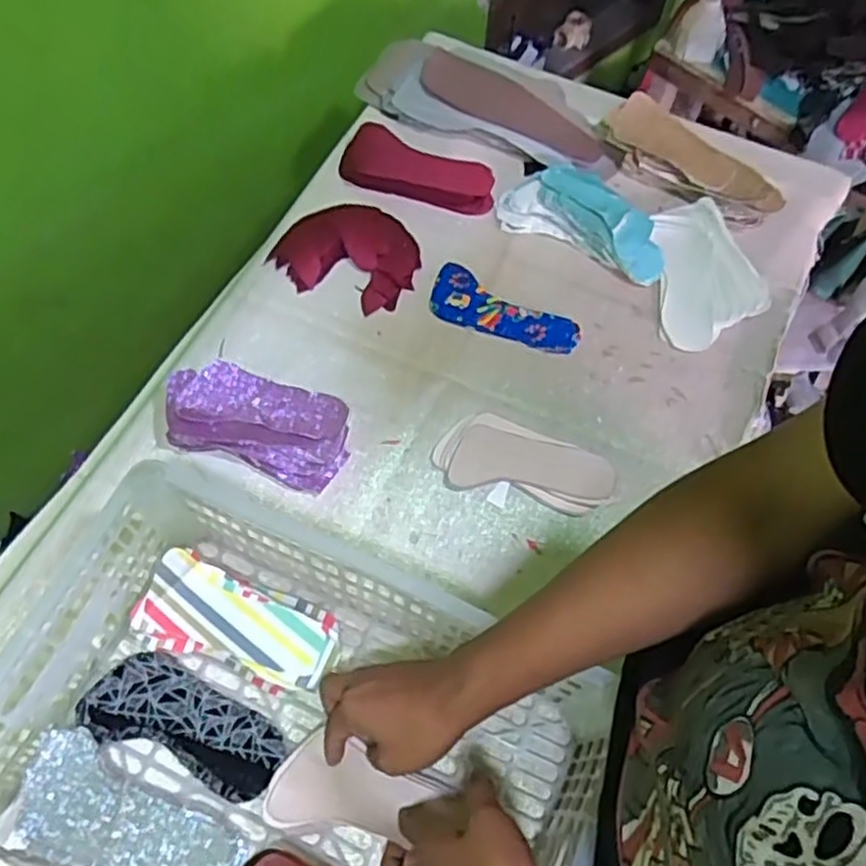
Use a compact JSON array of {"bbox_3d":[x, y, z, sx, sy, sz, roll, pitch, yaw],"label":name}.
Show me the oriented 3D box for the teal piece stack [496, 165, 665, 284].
[{"bbox_3d":[0.191,-0.265,0.915,0.213,0.039,0.108,28,65,12],"label":"teal piece stack"}]

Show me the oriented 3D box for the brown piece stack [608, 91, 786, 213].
[{"bbox_3d":[0.329,-0.343,0.941,0.239,0.047,0.076,39,68,17],"label":"brown piece stack"}]

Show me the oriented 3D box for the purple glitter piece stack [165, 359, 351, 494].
[{"bbox_3d":[-0.178,-0.011,0.762,0.180,0.053,0.089,16,63,6],"label":"purple glitter piece stack"}]

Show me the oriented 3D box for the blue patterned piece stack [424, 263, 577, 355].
[{"bbox_3d":[0.084,-0.143,0.865,0.174,0.008,0.074,18,63,8],"label":"blue patterned piece stack"}]

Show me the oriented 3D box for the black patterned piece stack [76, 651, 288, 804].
[{"bbox_3d":[-0.211,0.249,0.639,0.171,0.024,0.073,21,64,9],"label":"black patterned piece stack"}]

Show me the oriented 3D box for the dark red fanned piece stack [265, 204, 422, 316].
[{"bbox_3d":[-0.101,-0.220,0.890,0.171,0.016,0.135,18,63,8],"label":"dark red fanned piece stack"}]

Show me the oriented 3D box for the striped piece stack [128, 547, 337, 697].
[{"bbox_3d":[-0.173,0.170,0.667,0.171,0.033,0.082,18,63,7],"label":"striped piece stack"}]

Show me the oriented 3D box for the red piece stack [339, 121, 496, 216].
[{"bbox_3d":[-0.017,-0.331,0.934,0.194,0.039,0.078,17,63,7],"label":"red piece stack"}]

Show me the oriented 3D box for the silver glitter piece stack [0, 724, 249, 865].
[{"bbox_3d":[-0.241,0.303,0.577,0.184,0.045,0.087,20,64,9],"label":"silver glitter piece stack"}]

